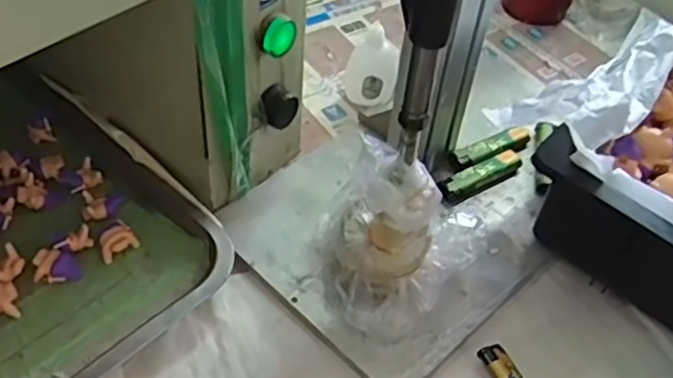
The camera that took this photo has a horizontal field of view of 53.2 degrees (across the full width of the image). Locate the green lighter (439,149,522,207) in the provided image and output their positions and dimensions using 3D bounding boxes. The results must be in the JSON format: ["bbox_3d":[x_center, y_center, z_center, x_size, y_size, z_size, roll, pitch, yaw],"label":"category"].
[{"bbox_3d":[0.122,-0.011,0.563,0.082,0.014,0.025,-28,55,-27],"label":"green lighter"}]

